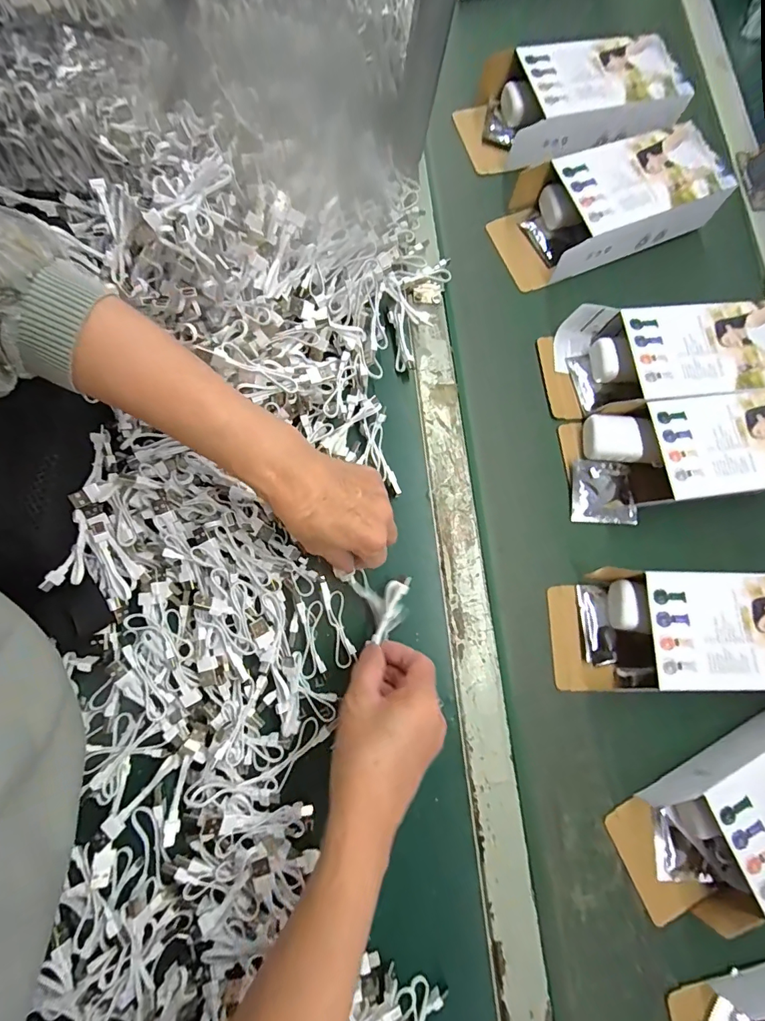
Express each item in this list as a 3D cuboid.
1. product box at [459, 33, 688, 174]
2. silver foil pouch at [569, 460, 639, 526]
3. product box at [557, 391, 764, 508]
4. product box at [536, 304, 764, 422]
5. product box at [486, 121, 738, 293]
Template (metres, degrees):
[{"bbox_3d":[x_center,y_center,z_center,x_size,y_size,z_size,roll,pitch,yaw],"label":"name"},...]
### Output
[{"bbox_3d":[0.218,-0.473,0.502,0.247,0.059,0.115,-11,77,-1],"label":"product box"},{"bbox_3d":[0.224,-0.018,0.441,0.066,0.010,0.063,2,77,2],"label":"silver foil pouch"},{"bbox_3d":[0.314,-0.059,0.430,0.250,0.048,0.101,-5,77,0],"label":"product box"},{"bbox_3d":[0.299,-0.155,0.446,0.253,0.045,0.101,-3,77,1],"label":"product box"},{"bbox_3d":[0.251,-0.339,0.473,0.245,0.046,0.112,-21,78,-3],"label":"product box"}]

